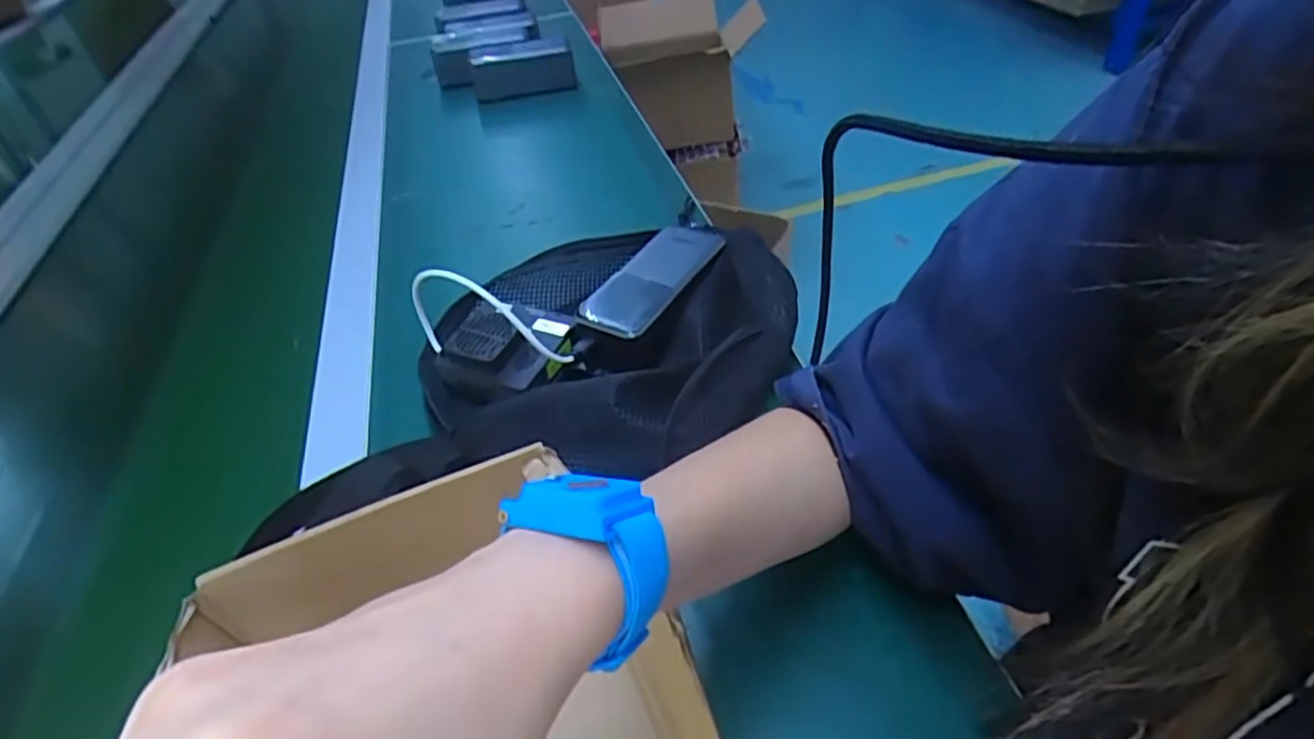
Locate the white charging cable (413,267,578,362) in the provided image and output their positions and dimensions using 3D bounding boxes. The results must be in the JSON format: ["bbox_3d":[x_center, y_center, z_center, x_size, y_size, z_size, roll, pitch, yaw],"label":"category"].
[{"bbox_3d":[-0.114,-0.037,0.445,0.112,0.070,0.017,13,46,19],"label":"white charging cable"}]

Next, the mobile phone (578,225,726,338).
[{"bbox_3d":[-0.002,-0.068,0.493,0.051,0.009,0.126,21,49,26],"label":"mobile phone"}]

